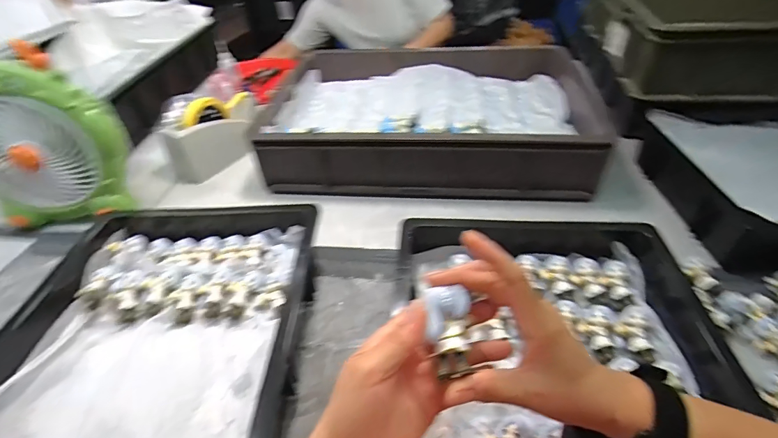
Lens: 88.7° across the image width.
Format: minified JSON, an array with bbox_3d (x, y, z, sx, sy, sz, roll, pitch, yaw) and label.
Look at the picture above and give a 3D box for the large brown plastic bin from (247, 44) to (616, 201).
[{"bbox_3d":[0.069,-0.190,0.747,0.529,0.129,0.351,4,42,9],"label":"large brown plastic bin"}]

